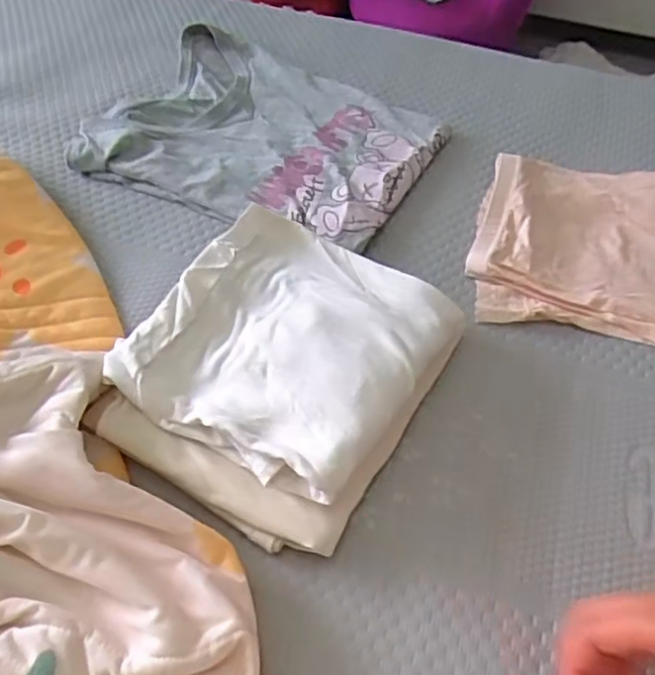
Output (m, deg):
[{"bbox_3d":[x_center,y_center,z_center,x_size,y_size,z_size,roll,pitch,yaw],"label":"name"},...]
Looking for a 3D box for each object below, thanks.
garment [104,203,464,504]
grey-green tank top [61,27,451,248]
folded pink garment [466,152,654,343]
[{"bbox_3d":[-0.022,0.000,0.488,0.200,0.024,0.200,29,59,17],"label":"garment"},{"bbox_3d":[-0.062,-0.209,0.686,0.313,0.032,0.261,26,58,16],"label":"grey-green tank top"},{"bbox_3d":[0.242,-0.092,0.625,0.203,0.030,0.203,7,55,3],"label":"folded pink garment"}]

